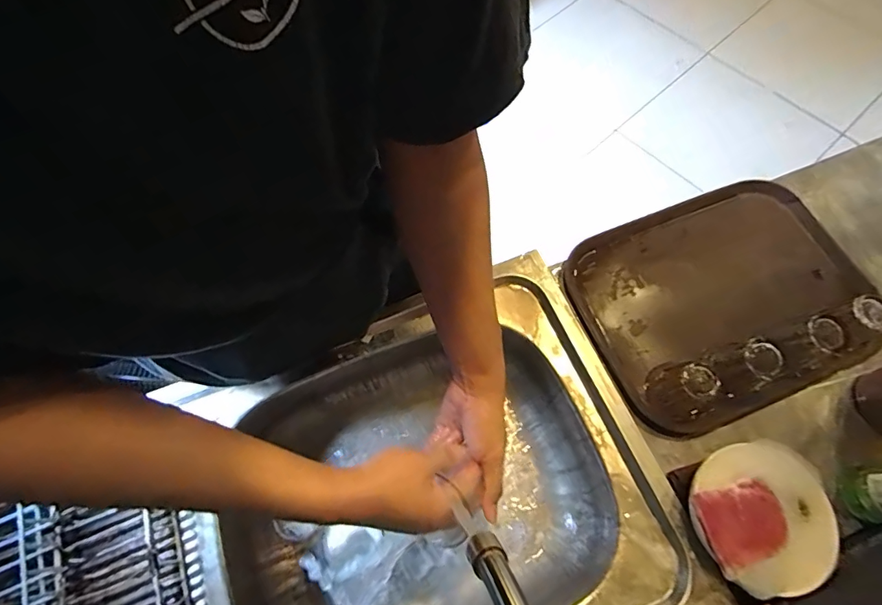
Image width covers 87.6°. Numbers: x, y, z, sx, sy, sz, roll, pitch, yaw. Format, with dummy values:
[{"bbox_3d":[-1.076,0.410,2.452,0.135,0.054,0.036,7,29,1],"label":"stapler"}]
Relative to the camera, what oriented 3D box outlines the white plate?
[{"bbox_3d":[0.352,0.236,0.510,0.149,0.049,0.132,-32,70,-13],"label":"white plate"}]

